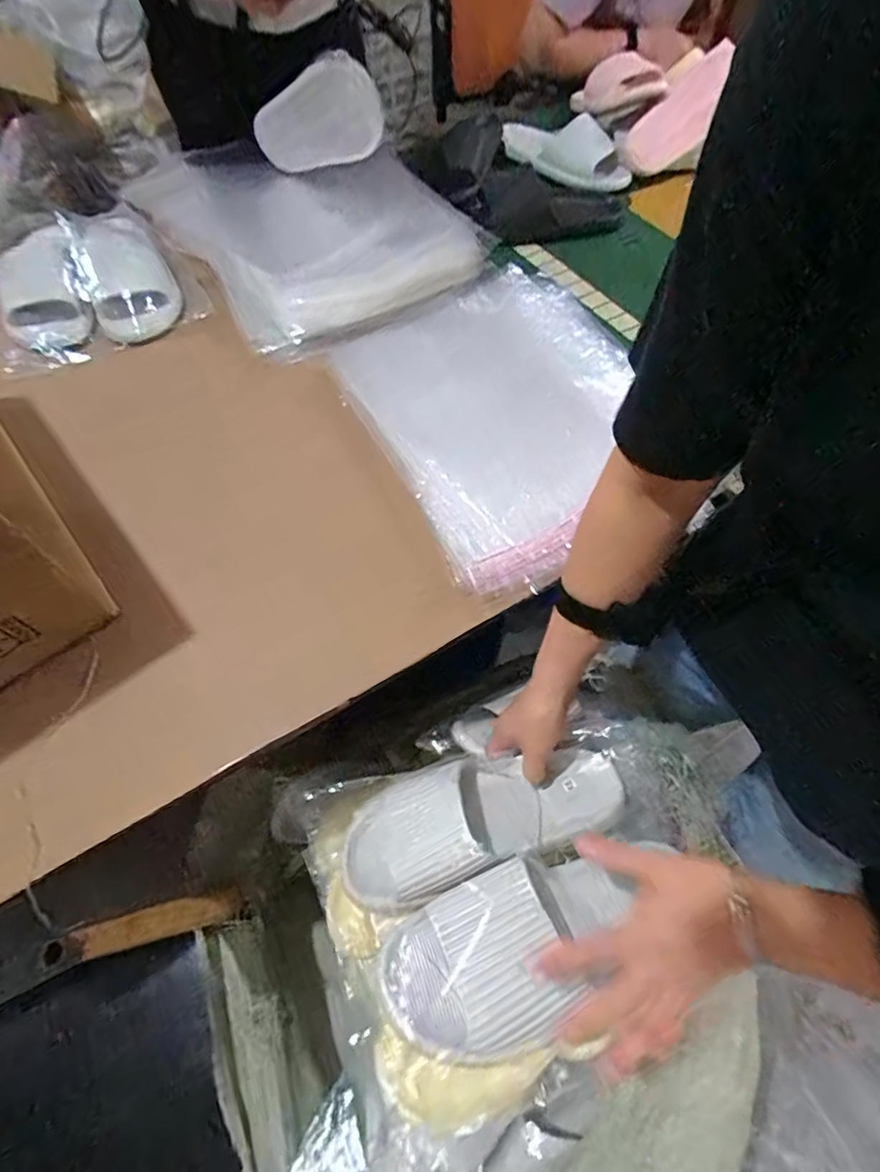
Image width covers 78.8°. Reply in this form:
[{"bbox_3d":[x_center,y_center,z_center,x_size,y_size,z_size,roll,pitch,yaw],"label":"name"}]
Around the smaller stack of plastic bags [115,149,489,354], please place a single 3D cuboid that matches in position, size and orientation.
[{"bbox_3d":[-0.219,-0.568,0.849,0.379,0.051,0.516,-34,66,-17],"label":"smaller stack of plastic bags"}]

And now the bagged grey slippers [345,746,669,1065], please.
[{"bbox_3d":[0.055,0.242,0.448,0.250,0.087,0.200,-15,62,-8],"label":"bagged grey slippers"}]

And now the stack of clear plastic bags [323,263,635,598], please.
[{"bbox_3d":[0.076,-0.223,0.677,0.317,0.062,0.447,-24,64,-12],"label":"stack of clear plastic bags"}]

